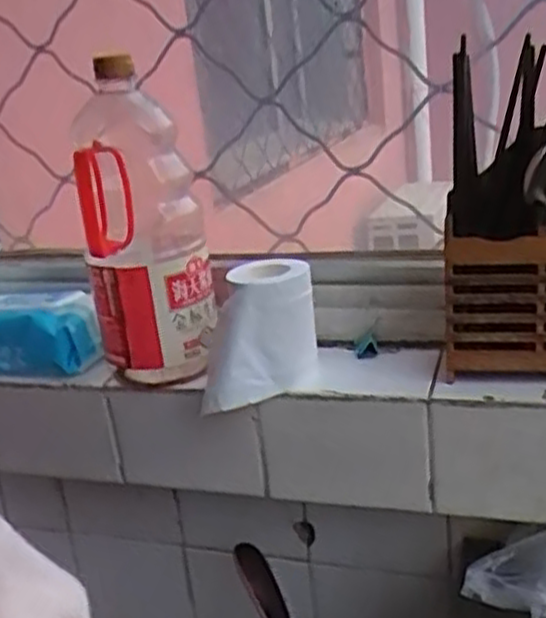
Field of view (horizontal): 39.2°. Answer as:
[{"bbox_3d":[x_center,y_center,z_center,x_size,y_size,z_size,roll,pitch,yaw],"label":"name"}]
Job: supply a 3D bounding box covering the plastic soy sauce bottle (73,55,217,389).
[{"bbox_3d":[-0.118,-0.071,0.705,0.107,0.265,0.113,-11,19,-11],"label":"plastic soy sauce bottle"}]

